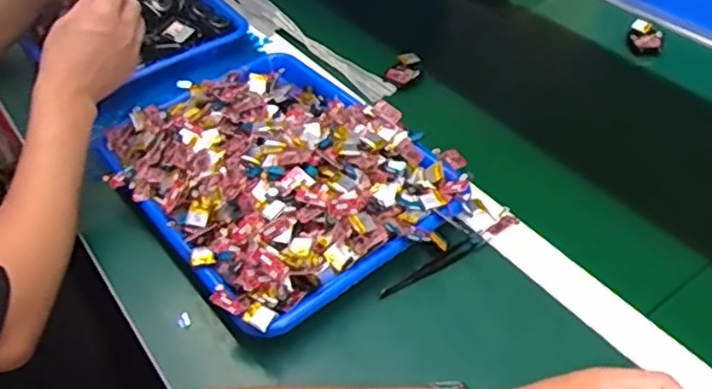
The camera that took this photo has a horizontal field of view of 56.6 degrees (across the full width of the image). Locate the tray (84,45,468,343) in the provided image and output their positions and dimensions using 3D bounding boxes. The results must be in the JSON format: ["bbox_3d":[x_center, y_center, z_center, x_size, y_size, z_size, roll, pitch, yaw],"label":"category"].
[{"bbox_3d":[-0.082,-0.032,0.654,0.256,0.068,0.327,-32,51,-25],"label":"tray"}]

